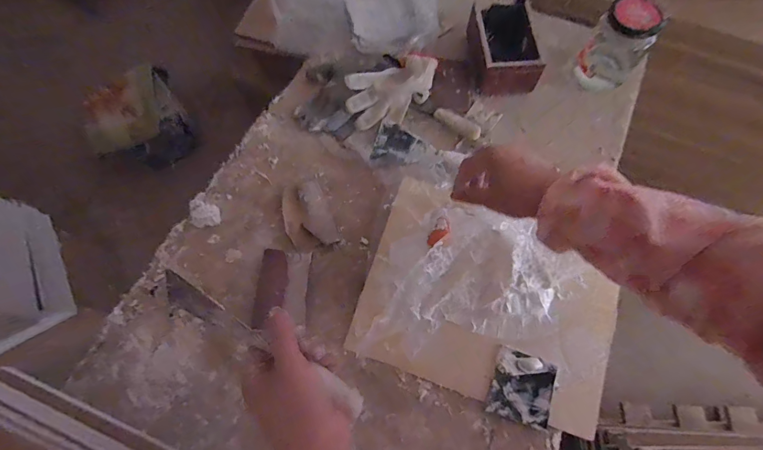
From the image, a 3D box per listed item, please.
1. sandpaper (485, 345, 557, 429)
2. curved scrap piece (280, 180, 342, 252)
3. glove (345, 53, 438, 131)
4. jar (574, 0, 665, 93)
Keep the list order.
[{"bbox_3d":[0.184,0.211,0.498,0.077,0.009,0.083,17,67,9],"label":"sandpaper"},{"bbox_3d":[-0.116,-0.014,0.594,0.071,0.018,0.108,-22,67,-9],"label":"curved scrap piece"},{"bbox_3d":[0.020,-0.244,0.681,0.178,0.053,0.097,-36,71,-14],"label":"glove"},{"bbox_3d":[0.399,-0.304,0.645,0.083,0.136,0.080,0,65,1],"label":"jar"}]

